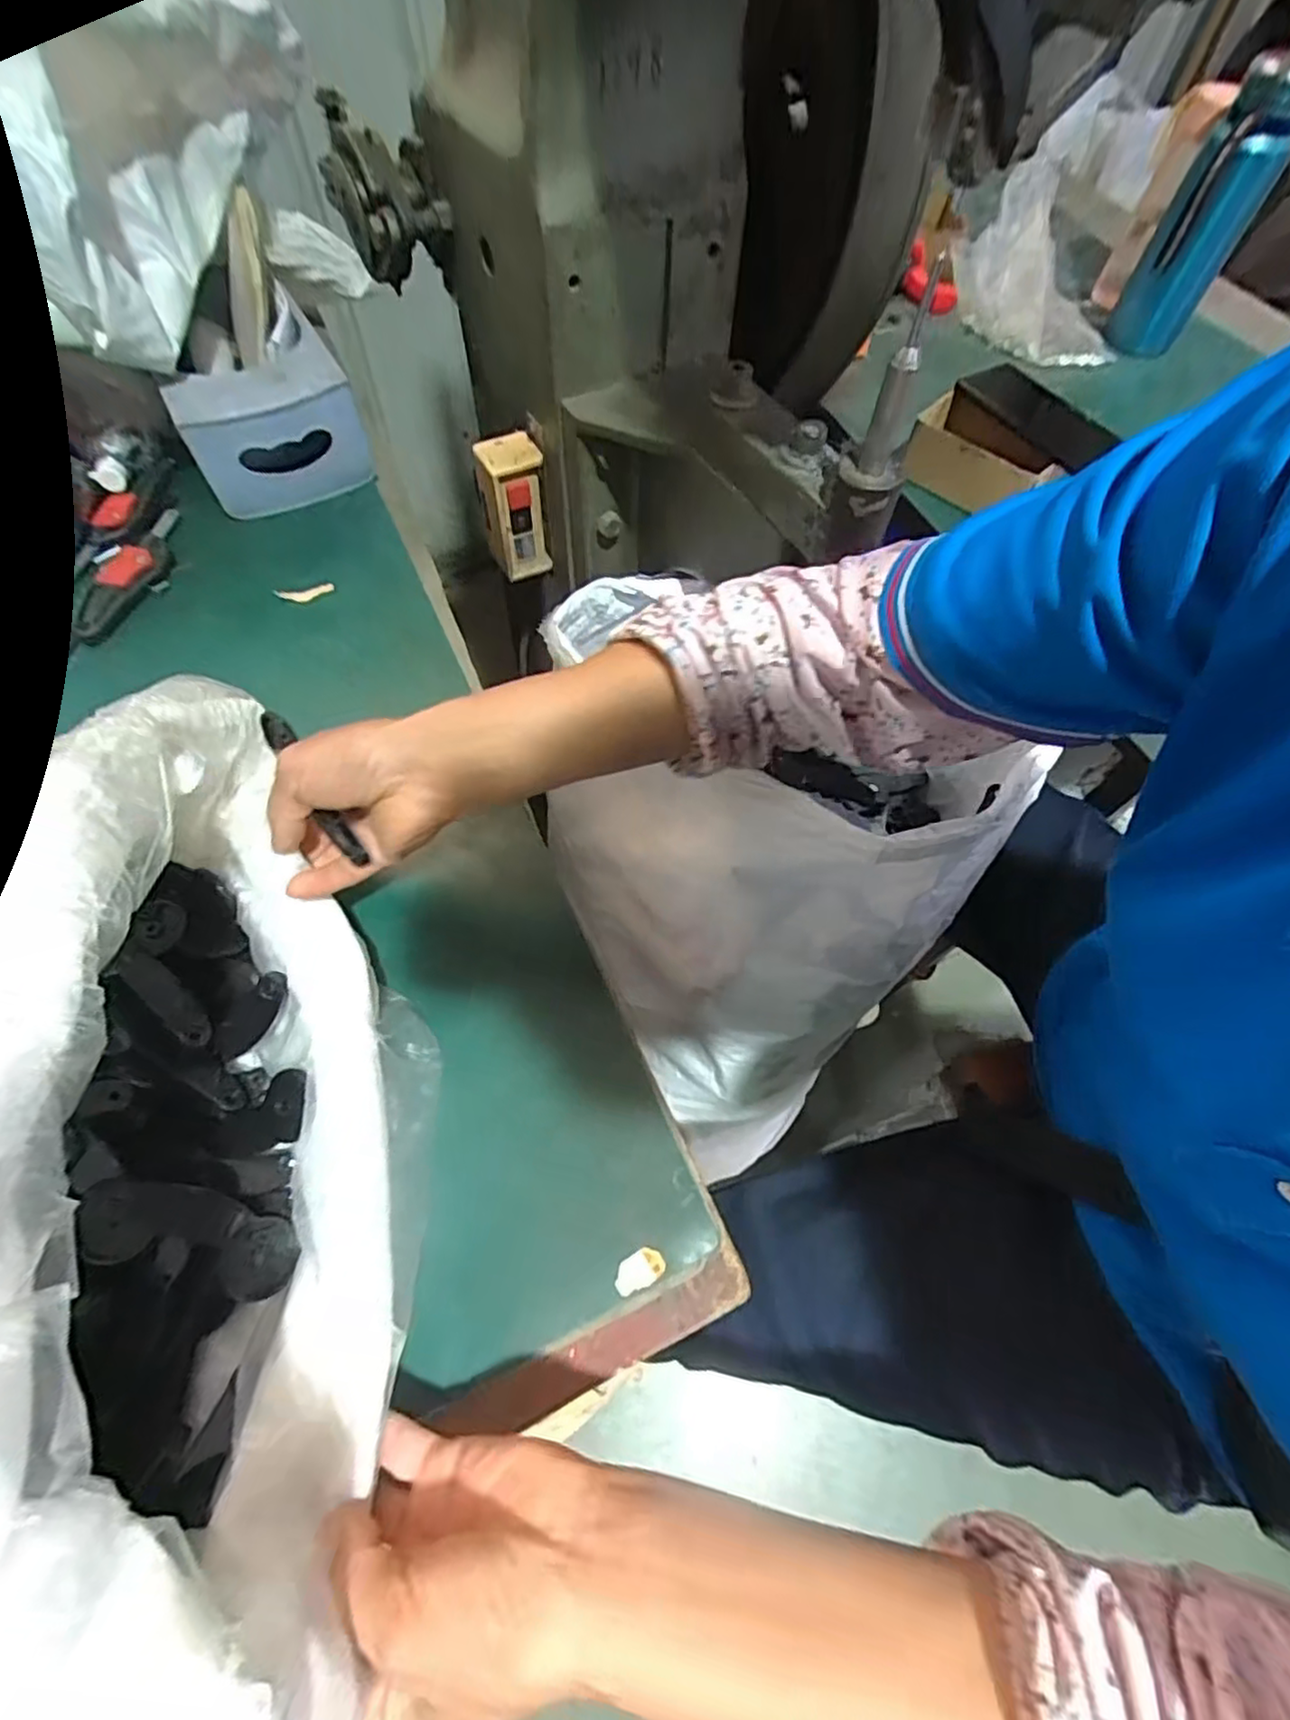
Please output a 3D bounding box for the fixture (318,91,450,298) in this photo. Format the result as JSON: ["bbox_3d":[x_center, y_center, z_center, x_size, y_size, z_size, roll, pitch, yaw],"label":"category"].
[{"bbox_3d":[-0.173,-0.449,0.451,0.069,0.090,0.057,-22,65,-13],"label":"fixture"}]

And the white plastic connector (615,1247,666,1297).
[{"bbox_3d":[-0.003,0.208,0.339,0.026,0.004,0.015,-24,65,-14],"label":"white plastic connector"}]

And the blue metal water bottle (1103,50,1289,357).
[{"bbox_3d":[0.530,-0.604,0.639,0.078,0.299,0.059,35,95,15],"label":"blue metal water bottle"}]

